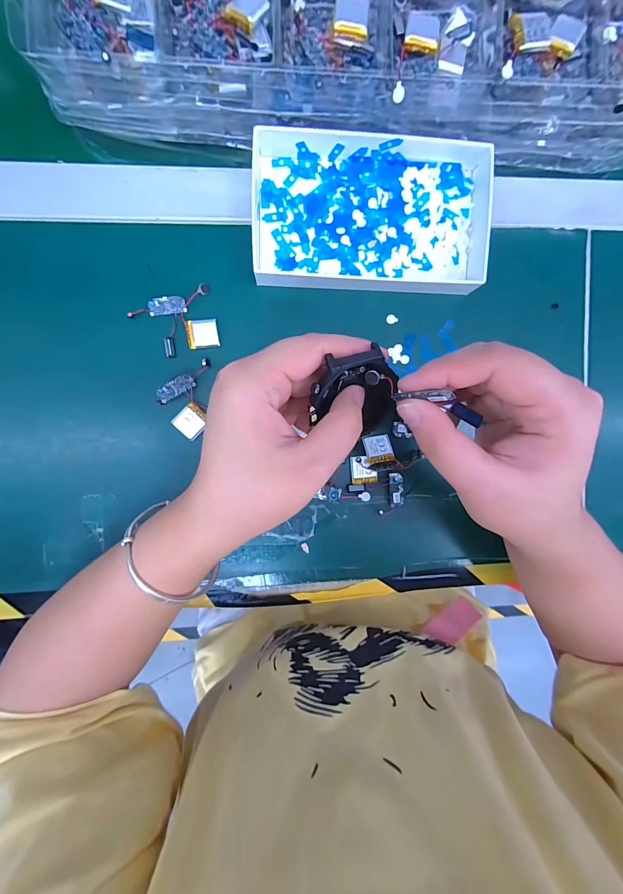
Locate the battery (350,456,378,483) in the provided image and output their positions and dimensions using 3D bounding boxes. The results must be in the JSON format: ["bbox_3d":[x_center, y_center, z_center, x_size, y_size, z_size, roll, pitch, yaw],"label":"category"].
[{"bbox_3d":[0.043,0.019,0.280,0.021,0.006,0.022,-4,92,-4],"label":"battery"}]

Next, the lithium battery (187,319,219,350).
[{"bbox_3d":[-0.084,-0.088,0.266,0.023,0.004,0.022,-7,92,-3],"label":"lithium battery"}]

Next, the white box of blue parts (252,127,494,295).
[{"bbox_3d":[0.049,-0.177,0.262,0.183,0.032,0.100,-1,92,-4],"label":"white box of blue parts"}]

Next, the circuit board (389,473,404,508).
[{"bbox_3d":[0.071,0.035,0.283,0.011,0.004,0.028,-5,92,-4],"label":"circuit board"}]

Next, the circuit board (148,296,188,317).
[{"bbox_3d":[-0.111,-0.109,0.263,0.027,0.004,0.013,-9,93,-3],"label":"circuit board"}]

